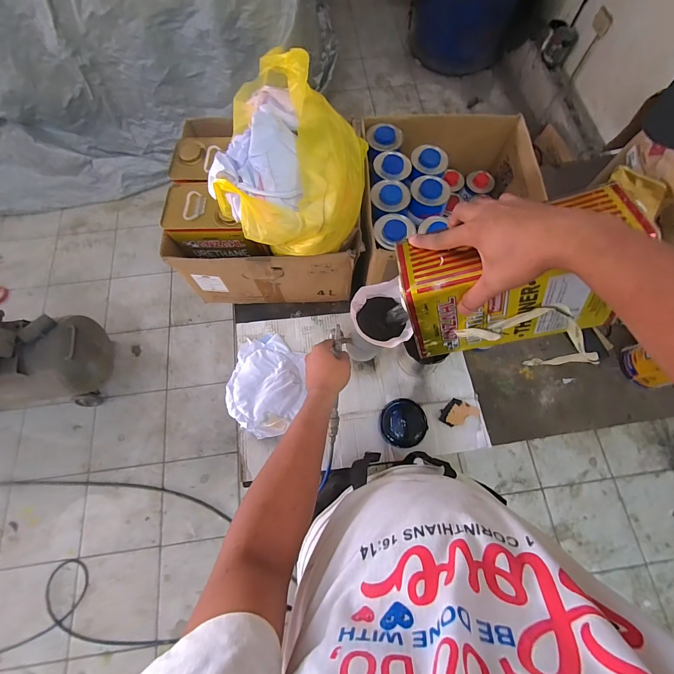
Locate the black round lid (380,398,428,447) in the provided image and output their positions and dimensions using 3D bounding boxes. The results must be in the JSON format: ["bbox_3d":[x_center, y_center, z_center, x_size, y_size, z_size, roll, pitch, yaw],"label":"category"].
[{"bbox_3d":[0.147,0.188,0.710,0.097,0.012,0.098,0,71,0],"label":"black round lid"}]

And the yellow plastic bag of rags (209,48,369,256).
[{"bbox_3d":[-0.069,-0.304,0.570,0.238,0.196,0.315,8,71,2],"label":"yellow plastic bag of rags"}]

